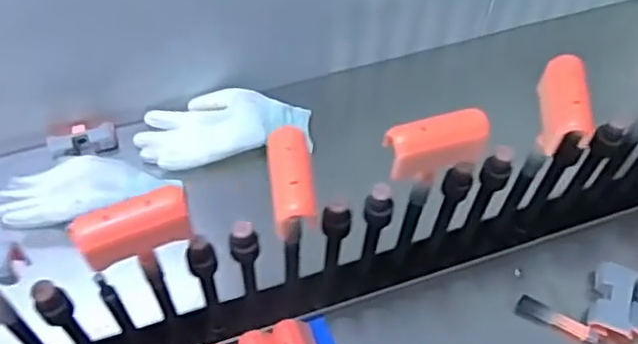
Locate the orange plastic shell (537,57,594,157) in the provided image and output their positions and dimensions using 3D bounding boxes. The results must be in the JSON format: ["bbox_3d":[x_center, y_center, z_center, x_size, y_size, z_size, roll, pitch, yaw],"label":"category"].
[{"bbox_3d":[0.195,-0.055,0.533,0.032,0.038,0.075,3,54,1],"label":"orange plastic shell"}]

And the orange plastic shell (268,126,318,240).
[{"bbox_3d":[-0.019,0.005,0.475,0.029,0.018,0.080,-5,55,-5],"label":"orange plastic shell"}]

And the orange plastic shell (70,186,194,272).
[{"bbox_3d":[-0.127,0.039,0.461,0.074,0.044,0.028,-17,57,-13],"label":"orange plastic shell"}]

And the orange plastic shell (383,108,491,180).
[{"bbox_3d":[0.091,-0.021,0.505,0.078,0.041,0.030,-13,56,-11],"label":"orange plastic shell"}]

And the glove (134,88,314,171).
[{"bbox_3d":[-0.114,-0.056,0.797,0.207,0.039,0.114,-11,56,-9],"label":"glove"}]

